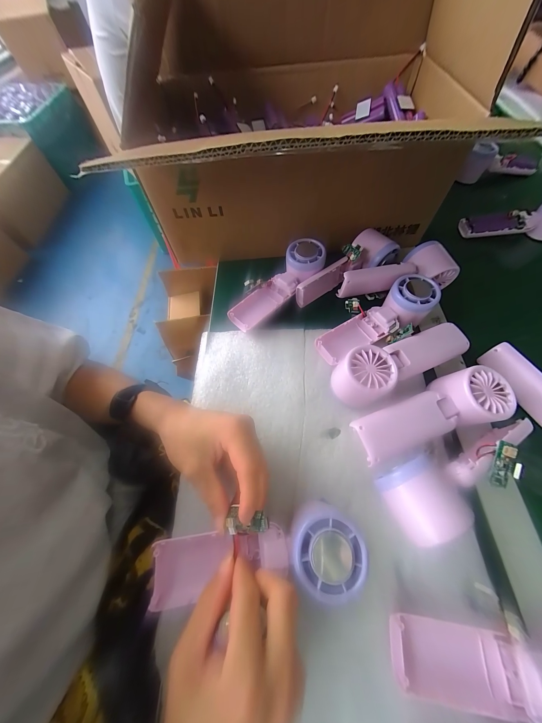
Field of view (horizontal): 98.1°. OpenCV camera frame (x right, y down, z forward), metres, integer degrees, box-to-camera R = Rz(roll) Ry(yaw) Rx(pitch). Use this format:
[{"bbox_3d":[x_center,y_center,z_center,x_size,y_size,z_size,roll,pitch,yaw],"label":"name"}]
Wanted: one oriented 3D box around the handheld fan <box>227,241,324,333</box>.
[{"bbox_3d":[0.010,-0.107,0.331,0.160,0.031,0.051,-43,67,0],"label":"handheld fan"}]

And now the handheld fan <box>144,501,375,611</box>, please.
[{"bbox_3d":[-0.012,0.150,0.183,0.162,0.030,0.057,-11,62,6],"label":"handheld fan"}]

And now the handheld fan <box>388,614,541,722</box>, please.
[{"bbox_3d":[0.172,0.214,0.159,0.163,0.041,0.060,7,63,6],"label":"handheld fan"}]

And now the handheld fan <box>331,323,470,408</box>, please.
[{"bbox_3d":[0.143,-0.003,0.264,0.173,0.052,0.055,-27,64,-11],"label":"handheld fan"}]

